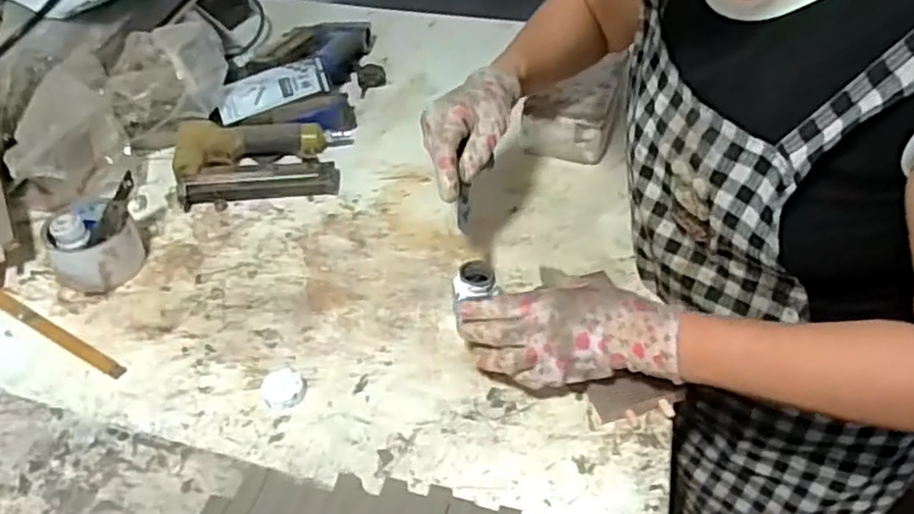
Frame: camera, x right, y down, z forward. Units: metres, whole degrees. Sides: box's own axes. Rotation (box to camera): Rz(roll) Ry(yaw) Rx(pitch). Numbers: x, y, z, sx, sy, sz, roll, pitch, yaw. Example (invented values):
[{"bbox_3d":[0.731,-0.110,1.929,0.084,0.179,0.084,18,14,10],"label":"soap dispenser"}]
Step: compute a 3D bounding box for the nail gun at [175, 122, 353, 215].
[{"bbox_3d":[-0.228,-0.116,0.811,0.201,0.046,0.119,-7,42,-9],"label":"nail gun"}]

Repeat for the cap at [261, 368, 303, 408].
[{"bbox_3d":[-0.151,0.114,0.589,0.034,0.016,0.032,0,41,0],"label":"cap"}]

